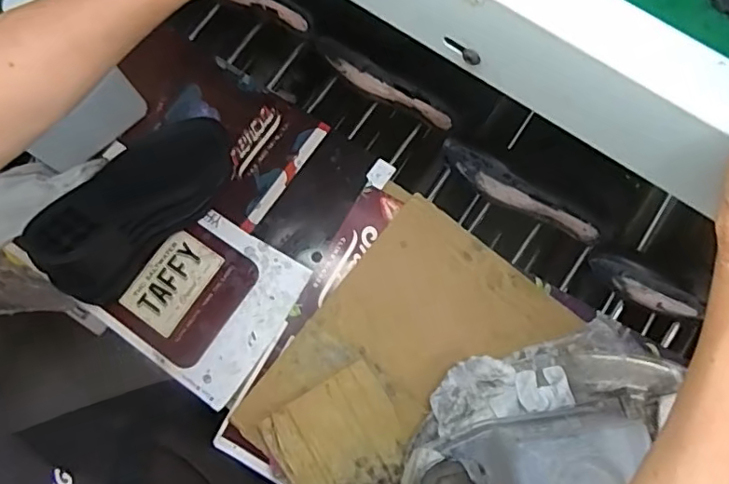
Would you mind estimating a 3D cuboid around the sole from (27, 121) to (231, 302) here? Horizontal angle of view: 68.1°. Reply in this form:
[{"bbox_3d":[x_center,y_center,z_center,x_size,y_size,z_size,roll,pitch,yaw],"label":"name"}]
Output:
[{"bbox_3d":[-0.236,-0.045,0.554,0.088,0.122,0.228,40,82,8],"label":"sole"}]

